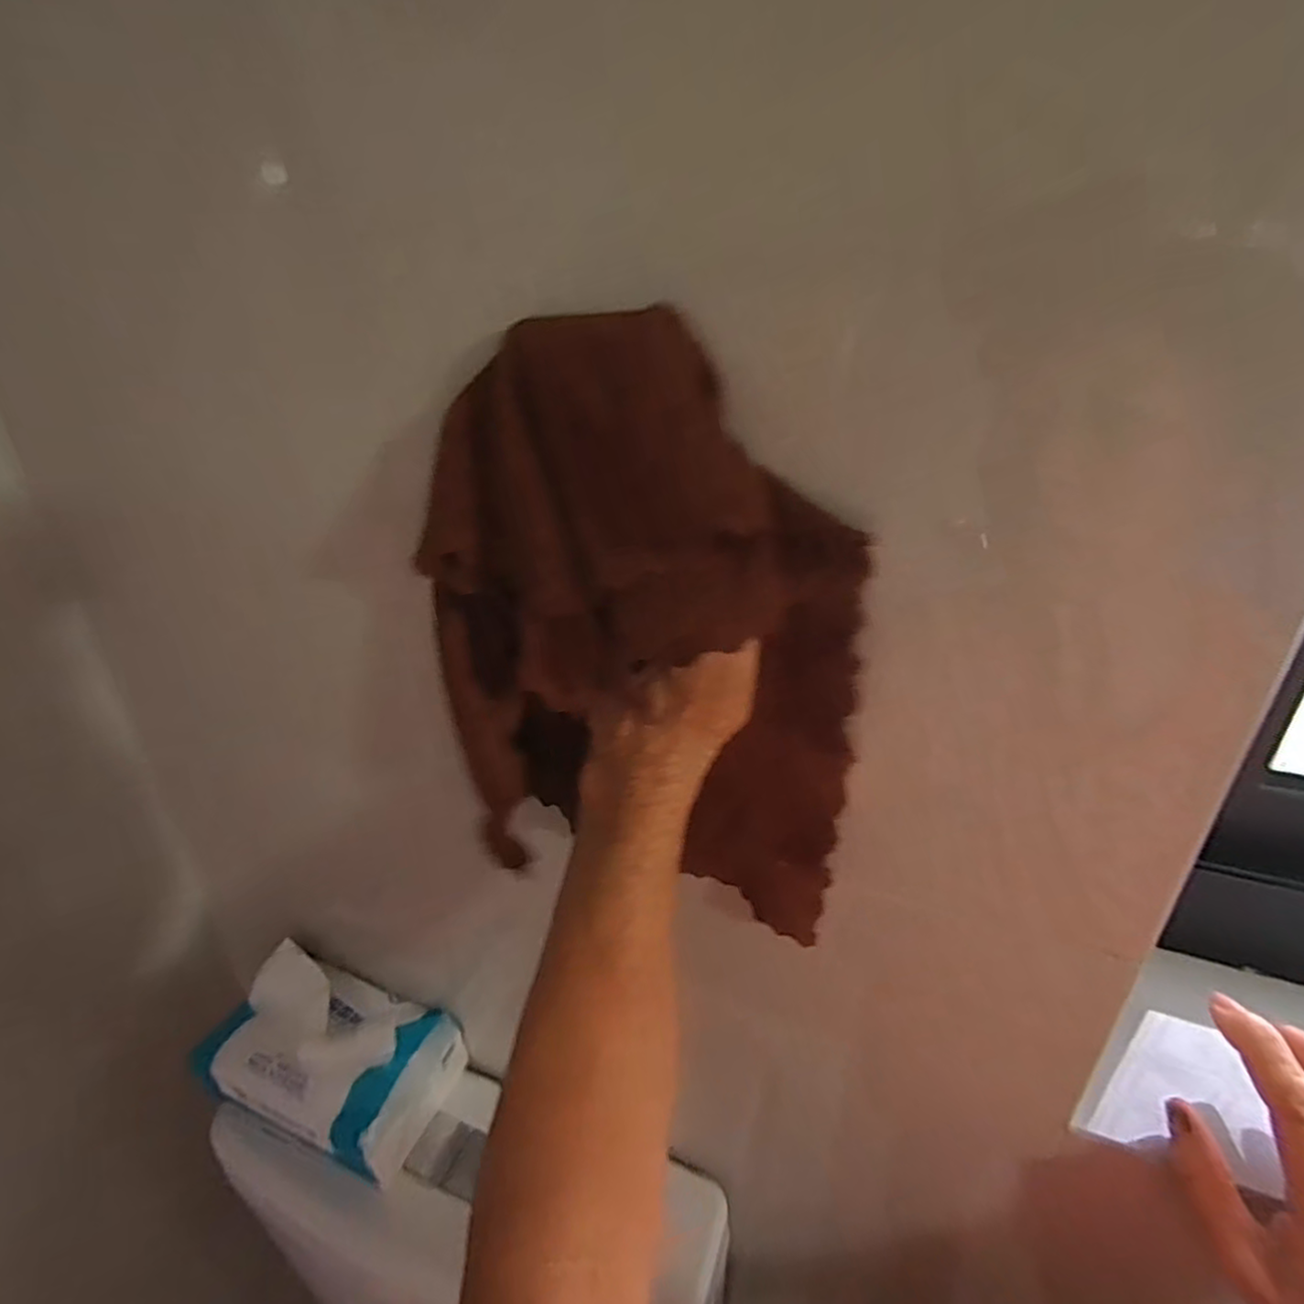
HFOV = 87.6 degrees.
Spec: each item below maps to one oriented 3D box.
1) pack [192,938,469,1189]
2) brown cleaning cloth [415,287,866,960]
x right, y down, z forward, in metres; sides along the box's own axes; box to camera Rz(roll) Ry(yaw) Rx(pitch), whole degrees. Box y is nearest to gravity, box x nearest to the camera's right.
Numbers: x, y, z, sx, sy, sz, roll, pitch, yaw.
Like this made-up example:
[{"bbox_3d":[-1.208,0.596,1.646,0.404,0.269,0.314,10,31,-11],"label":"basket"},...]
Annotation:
[{"bbox_3d":[-0.220,0.272,0.465,0.154,0.061,0.094,11,30,19],"label":"pack"},{"bbox_3d":[-0.005,0.004,0.254,0.159,0.223,0.046,7,29,12],"label":"brown cleaning cloth"}]

